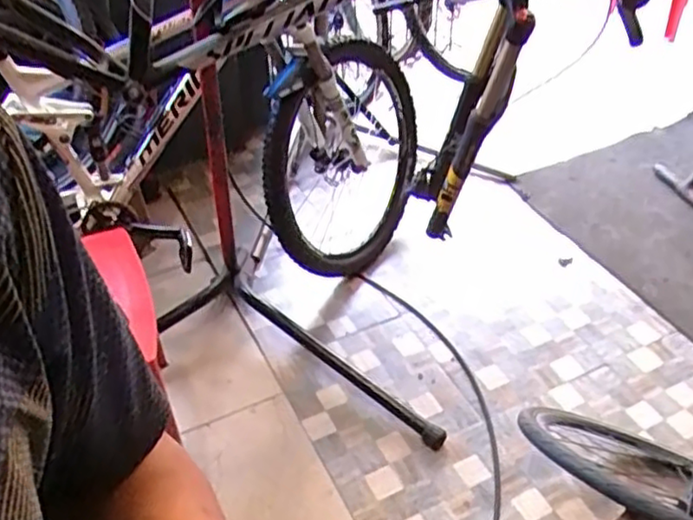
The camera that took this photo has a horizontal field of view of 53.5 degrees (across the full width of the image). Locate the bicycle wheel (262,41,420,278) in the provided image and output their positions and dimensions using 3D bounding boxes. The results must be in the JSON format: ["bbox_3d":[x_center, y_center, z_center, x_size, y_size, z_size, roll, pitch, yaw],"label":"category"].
[{"bbox_3d":[0.021,-0.280,1.927,0.177,0.657,0.623,18,7,41],"label":"bicycle wheel"}]

